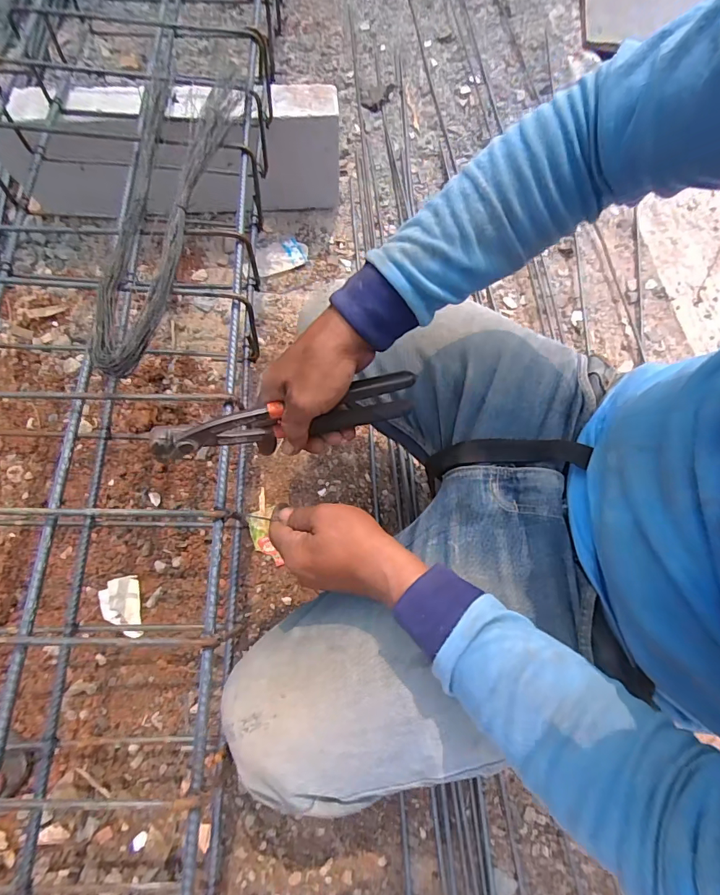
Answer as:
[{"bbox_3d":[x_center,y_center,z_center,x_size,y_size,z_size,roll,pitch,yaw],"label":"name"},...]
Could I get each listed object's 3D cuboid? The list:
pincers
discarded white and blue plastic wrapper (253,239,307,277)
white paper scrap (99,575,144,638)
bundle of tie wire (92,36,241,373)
[{"bbox_3d":[-0.061,-0.026,0.374,0.220,0.040,0.024,-12,70,-8],"label":"pincers"},{"bbox_3d":[-0.159,-0.383,0.875,0.109,0.012,0.071,-24,72,-10],"label":"discarded white and blue plastic wrapper"},{"bbox_3d":[-0.339,0.228,0.621,0.057,0.012,0.084,-15,70,-7],"label":"white paper scrap"},{"bbox_3d":[-0.225,-0.293,0.521,0.105,0.062,0.472,0,69,-1],"label":"bundle of tie wire"}]

